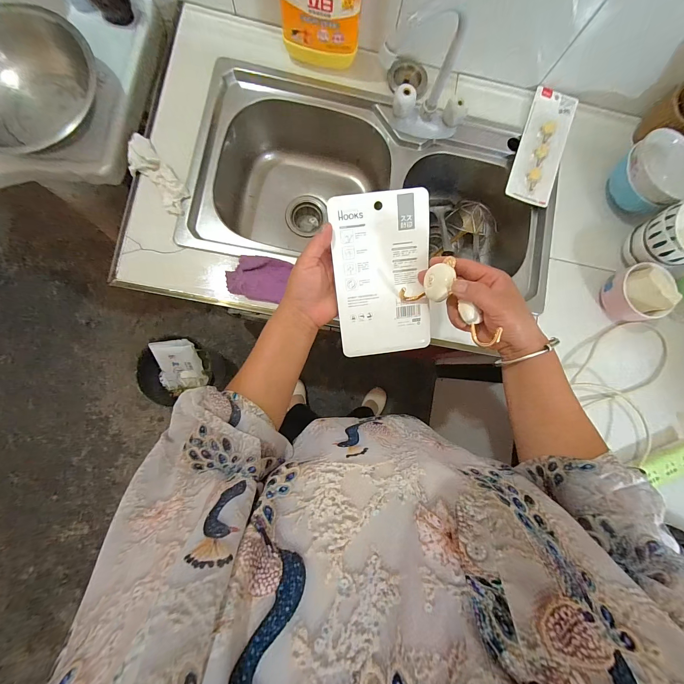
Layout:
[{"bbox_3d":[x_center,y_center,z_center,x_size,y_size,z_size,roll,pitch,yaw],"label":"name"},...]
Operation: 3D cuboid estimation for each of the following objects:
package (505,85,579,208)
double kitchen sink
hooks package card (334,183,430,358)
[{"bbox_3d":[0.433,-0.422,0.647,0.094,0.015,0.257,19,84,-3],"label":"package"},{"bbox_3d":[0.063,-0.328,0.713,0.746,0.214,0.456,5,85,-5],"label":"double kitchen sink"},{"bbox_3d":[0.052,-0.080,0.382,0.117,0.006,0.196,-7,107,-1],"label":"hooks package card"}]

